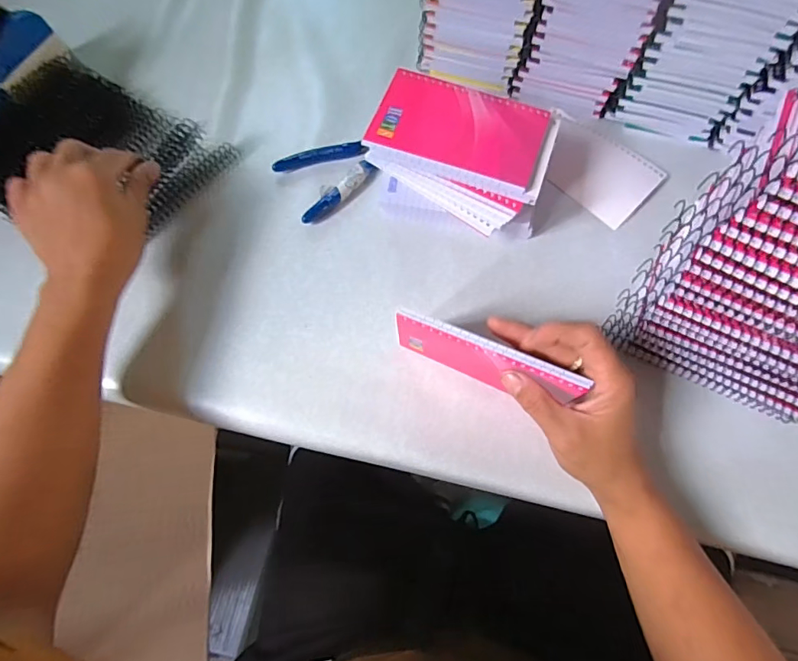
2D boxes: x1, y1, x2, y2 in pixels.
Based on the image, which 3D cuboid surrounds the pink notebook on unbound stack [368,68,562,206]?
[{"bbox_3d":[0.051,-0.157,0.368,0.138,0.011,0.083,18,73,7],"label":"pink notebook on unbound stack"}]

